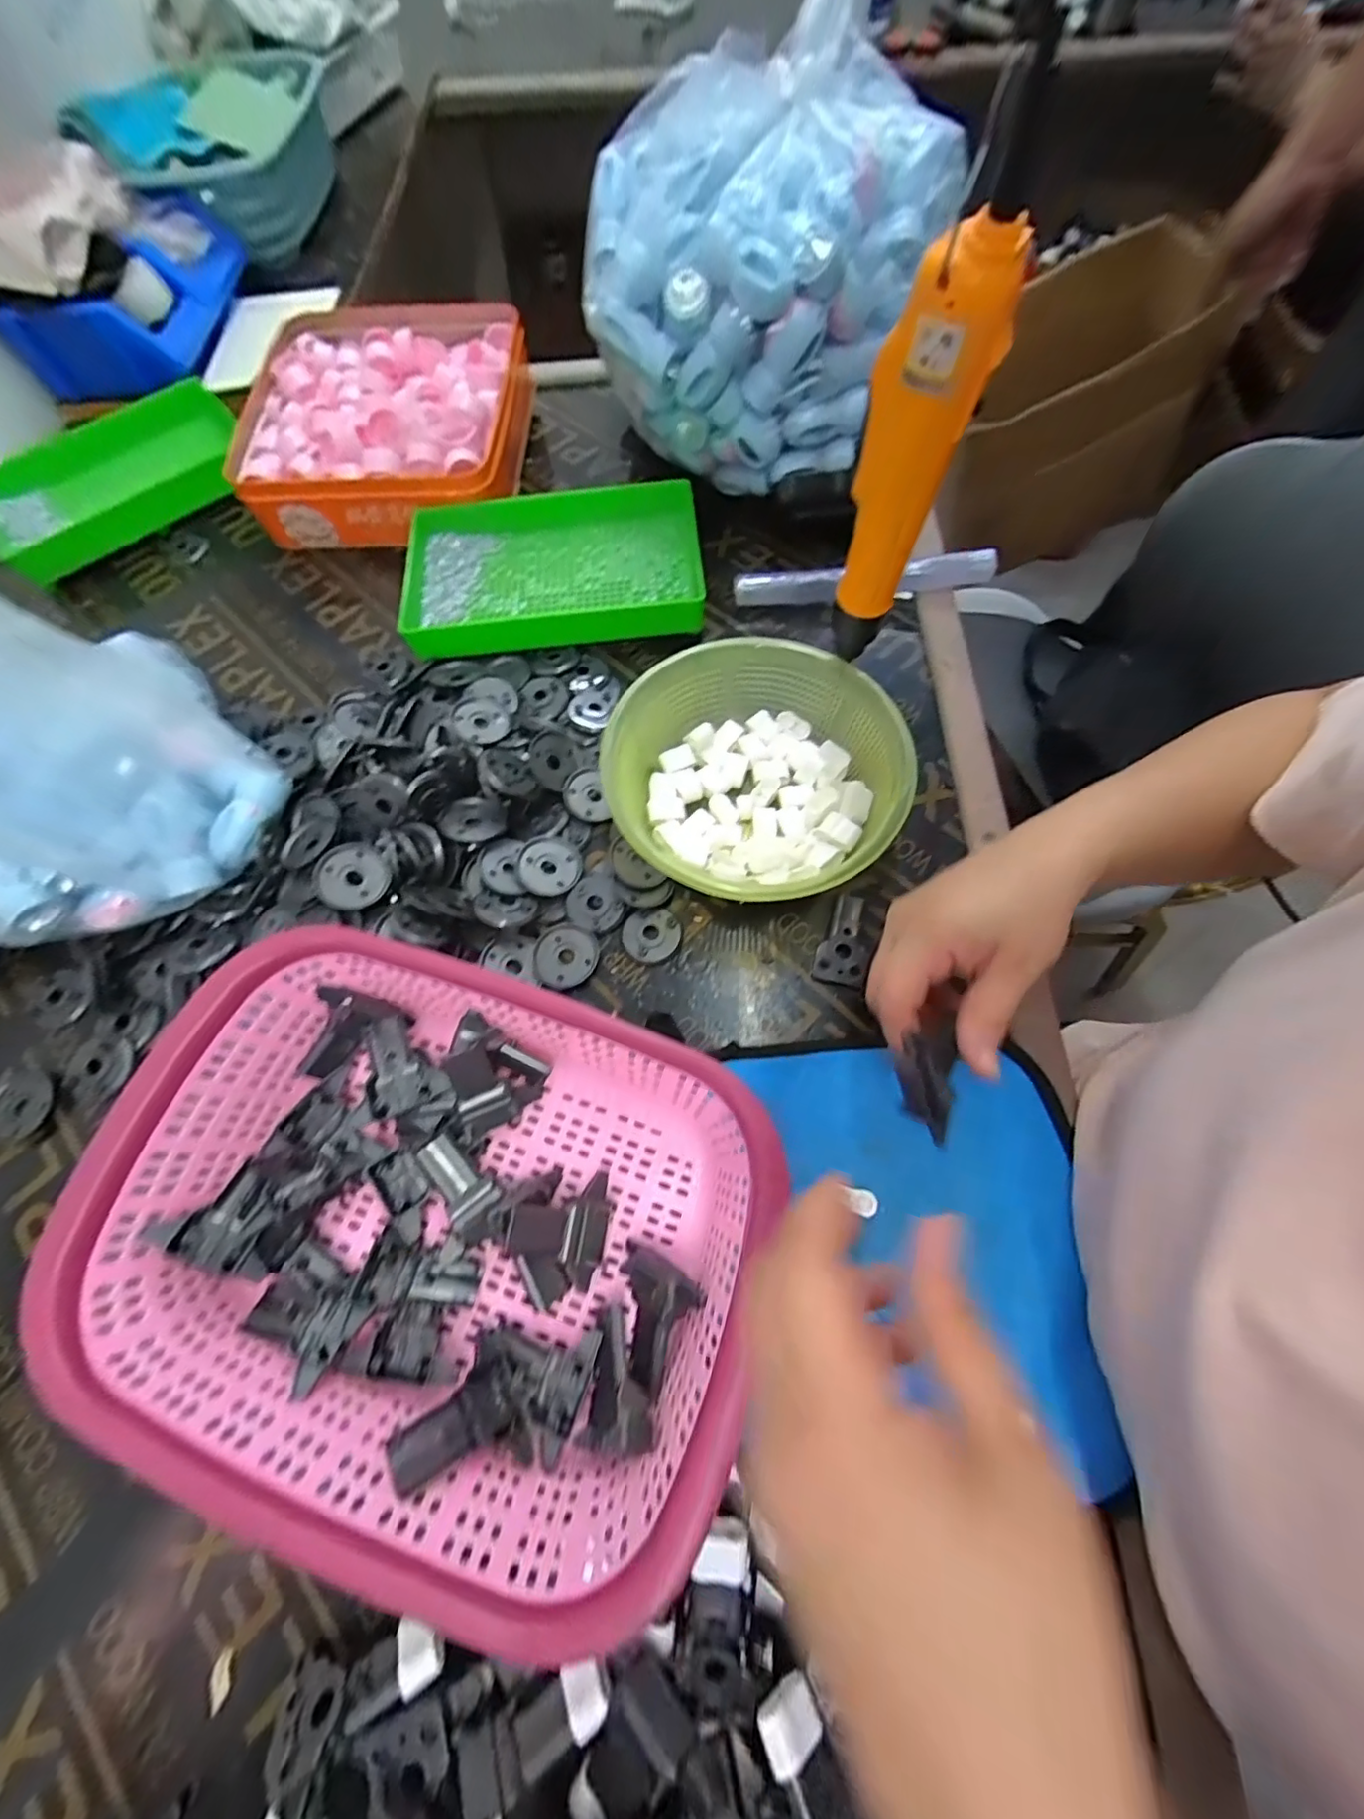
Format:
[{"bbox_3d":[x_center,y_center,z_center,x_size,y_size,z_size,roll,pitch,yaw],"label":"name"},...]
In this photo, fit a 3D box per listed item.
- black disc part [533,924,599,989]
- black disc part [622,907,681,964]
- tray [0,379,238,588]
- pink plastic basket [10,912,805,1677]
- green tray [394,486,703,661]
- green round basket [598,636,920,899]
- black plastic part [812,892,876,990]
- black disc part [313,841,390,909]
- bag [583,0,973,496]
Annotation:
[{"bbox_3d":[-0.077,0.030,0.395,0.042,0.004,0.042,-1,68,2],"label":"black disc part"},{"bbox_3d":[-0.020,0.018,0.401,0.039,0.006,0.036,-1,68,2],"label":"black disc part"},{"bbox_3d":[-0.553,-0.418,0.585,0.250,0.040,0.151,-36,71,-12],"label":"tray"},{"bbox_3d":[-0.123,0.151,0.302,0.290,0.095,0.219,16,69,8],"label":"pink plastic basket"},{"bbox_3d":[-0.109,-0.291,0.512,0.246,0.039,0.155,-6,68,0],"label":"green tray"},{"bbox_3d":[0.048,-0.086,0.402,0.191,0.065,0.179,-1,68,2],"label":"green round basket"},{"bbox_3d":[0.108,0.020,0.390,0.032,0.011,0.060,16,69,8],"label":"black plastic part"},{"bbox_3d":[-0.215,-0.022,0.387,0.043,0.004,0.044,40,69,0],"label":"black disc part"},{"bbox_3d":[0.056,-0.484,0.463,0.251,0.175,0.216,23,70,11],"label":"bag"}]

